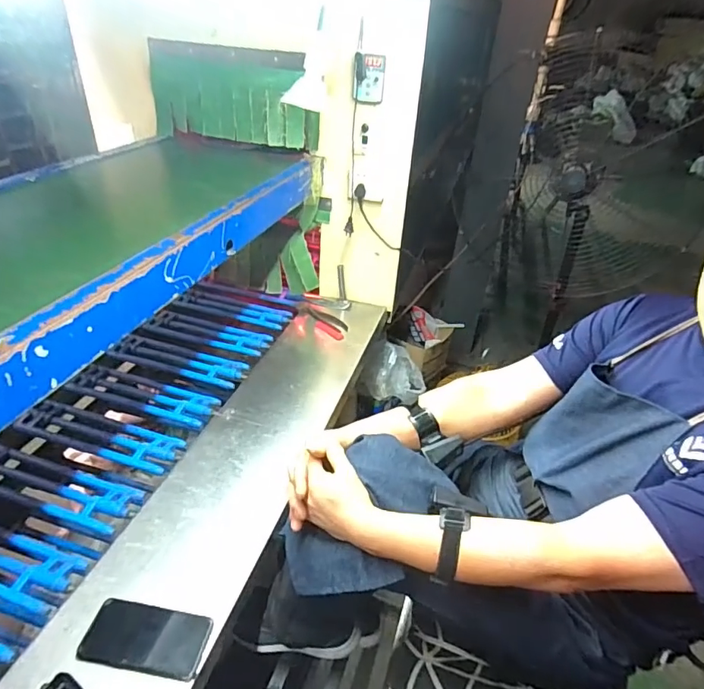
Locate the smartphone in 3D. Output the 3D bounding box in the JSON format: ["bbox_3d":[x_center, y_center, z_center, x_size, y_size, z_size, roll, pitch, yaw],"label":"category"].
[{"bbox_3d":[-0.283,0.406,0.672,0.163,0.011,0.084,8,35,4],"label":"smartphone"}]

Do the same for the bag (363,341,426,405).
[{"bbox_3d":[0.145,0.100,1.649,0.225,0.254,0.113,-18,41,-29],"label":"bag"}]

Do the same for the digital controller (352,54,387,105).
[{"bbox_3d":[0.040,-0.608,1.115,0.072,0.100,0.030,1,35,-6],"label":"digital controller"}]

